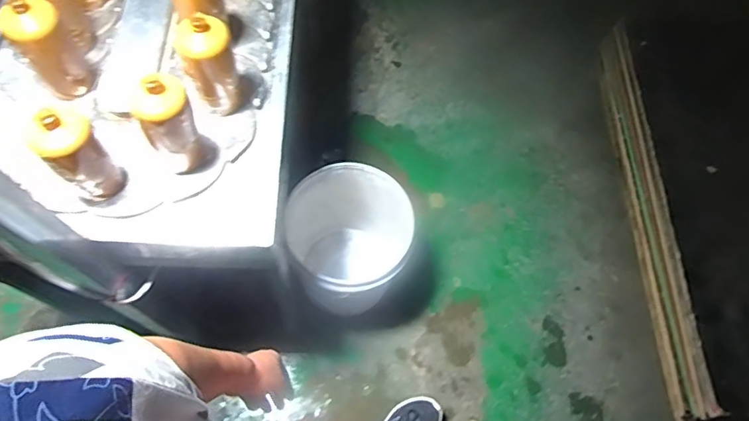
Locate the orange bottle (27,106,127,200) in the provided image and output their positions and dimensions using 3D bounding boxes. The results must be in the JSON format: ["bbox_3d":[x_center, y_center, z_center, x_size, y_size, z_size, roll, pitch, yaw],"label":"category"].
[{"bbox_3d":[-0.436,-0.081,0.769,0.070,0.180,0.070,2,63,-3],"label":"orange bottle"}]

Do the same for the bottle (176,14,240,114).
[{"bbox_3d":[-0.270,-0.248,0.860,0.075,0.185,0.076,-18,62,-13],"label":"bottle"}]

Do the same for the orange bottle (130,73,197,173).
[{"bbox_3d":[-0.318,-0.136,0.803,0.074,0.179,0.065,-24,64,-16],"label":"orange bottle"}]

